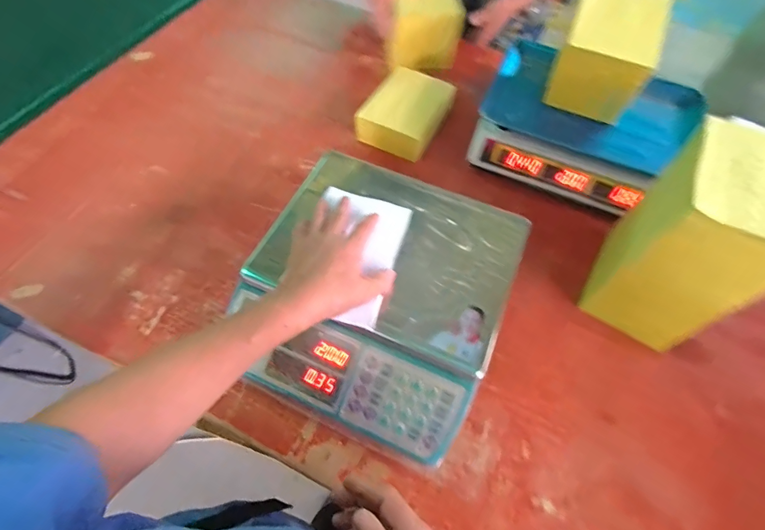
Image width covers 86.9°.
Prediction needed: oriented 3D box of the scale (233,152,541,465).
[{"bbox_3d":[-0.008,0.036,0.516,0.297,0.106,0.308,23,62,10],"label":"scale"}]

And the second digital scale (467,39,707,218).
[{"bbox_3d":[0.337,-0.226,0.688,0.329,0.110,0.275,30,63,14],"label":"second digital scale"}]

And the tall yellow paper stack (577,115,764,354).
[{"bbox_3d":[0.367,-0.021,0.495,0.117,0.226,0.178,29,63,13],"label":"tall yellow paper stack"}]

